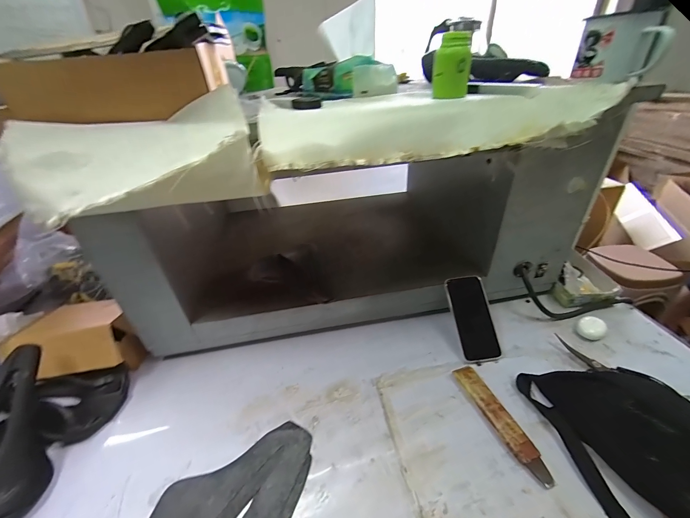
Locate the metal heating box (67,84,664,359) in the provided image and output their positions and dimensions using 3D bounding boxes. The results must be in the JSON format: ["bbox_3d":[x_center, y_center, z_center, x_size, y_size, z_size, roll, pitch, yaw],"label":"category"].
[{"bbox_3d":[0.044,-0.139,0.736,0.874,0.374,0.570,-4,34,-1],"label":"metal heating box"}]

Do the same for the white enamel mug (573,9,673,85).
[{"bbox_3d":[0.425,-0.325,0.462,0.105,0.083,0.080,24,44,33],"label":"white enamel mug"}]

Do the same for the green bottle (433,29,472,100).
[{"bbox_3d":[0.155,-0.280,0.433,0.051,0.078,0.045,7,35,14],"label":"green bottle"}]

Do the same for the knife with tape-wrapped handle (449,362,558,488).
[{"bbox_3d":[0.239,0.249,0.467,0.037,0.020,0.186,-12,36,-12],"label":"knife with tape-wrapped handle"}]

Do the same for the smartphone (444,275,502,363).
[{"bbox_3d":[0.256,0.115,0.593,0.079,0.011,0.163,-8,71,-5],"label":"smartphone"}]

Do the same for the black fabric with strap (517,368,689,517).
[{"bbox_3d":[0.391,0.244,0.384,0.154,0.094,0.284,-8,36,-6],"label":"black fabric with strap"}]

